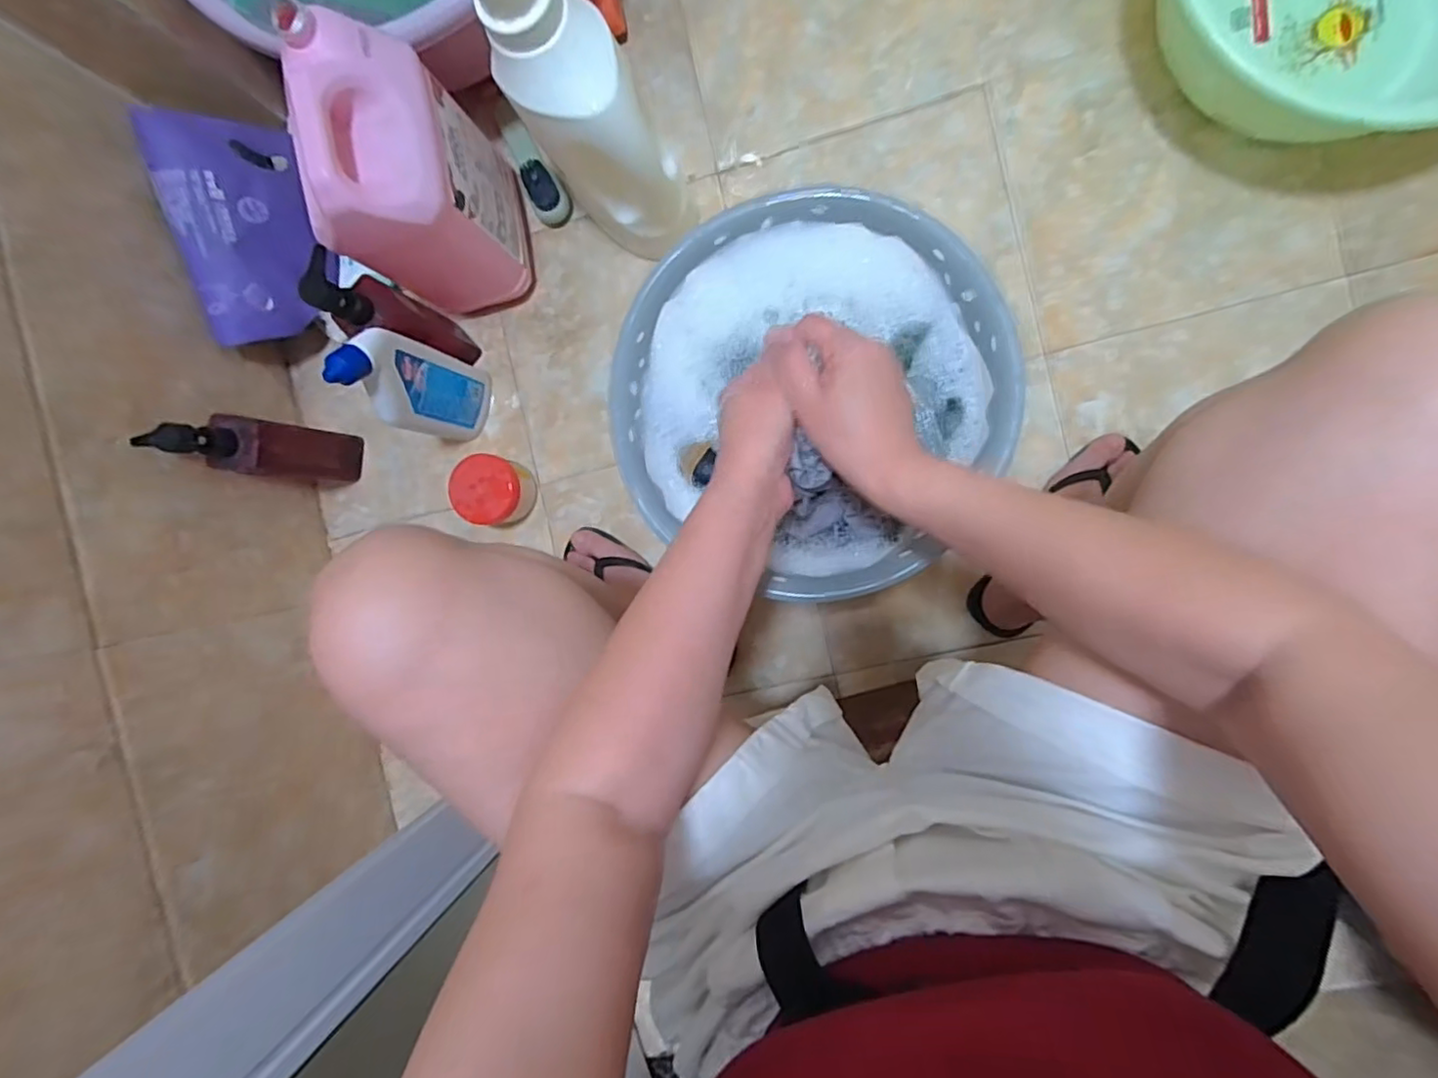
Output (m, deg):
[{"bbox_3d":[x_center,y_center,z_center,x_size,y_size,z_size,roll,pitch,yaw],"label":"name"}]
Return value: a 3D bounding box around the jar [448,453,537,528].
[{"bbox_3d":[-0.236,-0.051,0.659,0.063,0.069,0.071,12,95,8],"label":"jar"}]

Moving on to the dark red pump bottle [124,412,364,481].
[{"bbox_3d":[-0.424,-0.085,0.586,0.044,0.194,0.052,9,94,8],"label":"dark red pump bottle"}]

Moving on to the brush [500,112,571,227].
[{"bbox_3d":[-0.195,-0.388,0.651,0.038,0.036,0.120,-29,88,9],"label":"brush"}]

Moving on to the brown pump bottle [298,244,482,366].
[{"bbox_3d":[-0.298,-0.209,0.587,0.047,0.189,0.056,5,93,8],"label":"brown pump bottle"}]

